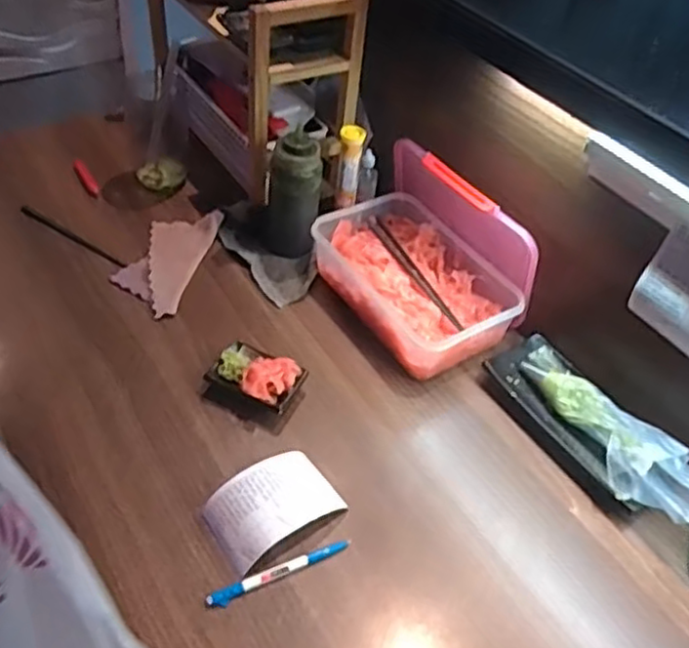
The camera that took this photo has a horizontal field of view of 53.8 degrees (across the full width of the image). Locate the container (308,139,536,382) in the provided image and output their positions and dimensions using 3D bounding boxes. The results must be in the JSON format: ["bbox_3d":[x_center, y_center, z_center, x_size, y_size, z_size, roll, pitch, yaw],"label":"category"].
[{"bbox_3d":[0.089,-0.091,0.841,0.177,0.168,0.269,-25,54,-28],"label":"container"}]

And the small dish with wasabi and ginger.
[{"bbox_3d":[-0.100,0.057,0.759,0.097,0.048,0.073,25,48,16],"label":"small dish with wasabi and ginger"}]

